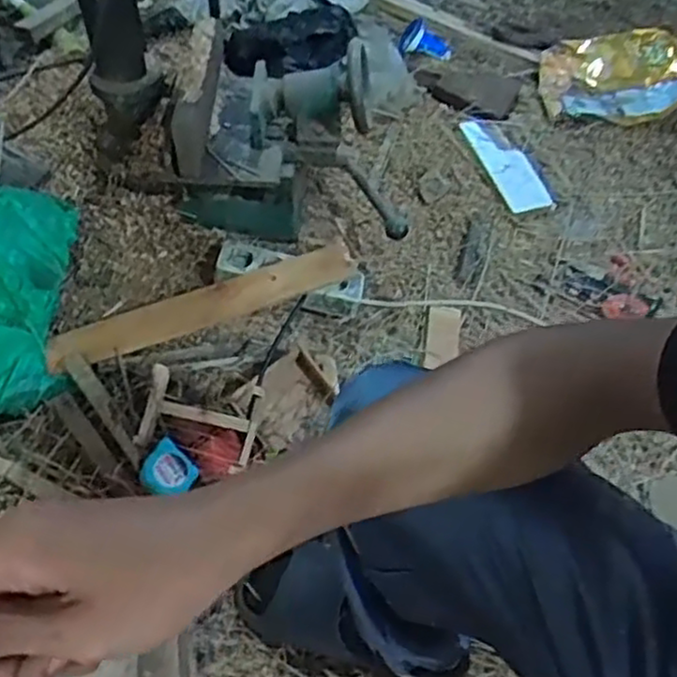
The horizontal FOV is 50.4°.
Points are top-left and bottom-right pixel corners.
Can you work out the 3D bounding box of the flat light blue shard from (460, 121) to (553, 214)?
[{"bbox_3d":[0.287,-0.297,1.223,0.082,0.011,0.212,-14,61,-17],"label":"flat light blue shard"}]

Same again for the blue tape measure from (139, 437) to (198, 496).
[{"bbox_3d":[-0.192,0.148,0.807,0.056,0.029,0.053,50,49,-4],"label":"blue tape measure"}]

